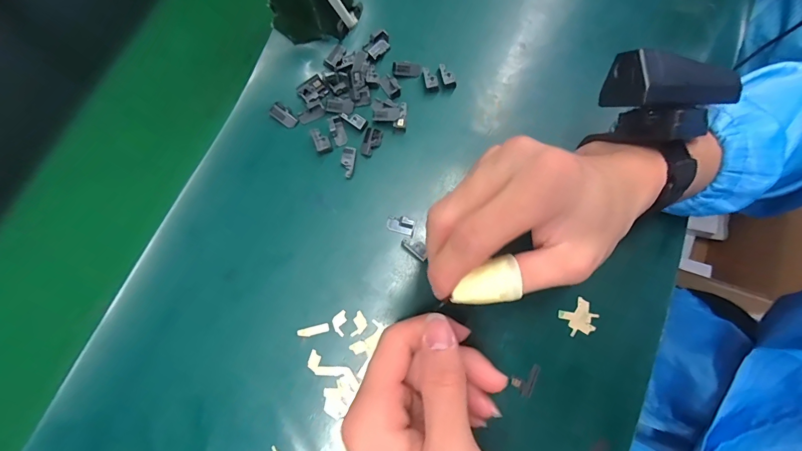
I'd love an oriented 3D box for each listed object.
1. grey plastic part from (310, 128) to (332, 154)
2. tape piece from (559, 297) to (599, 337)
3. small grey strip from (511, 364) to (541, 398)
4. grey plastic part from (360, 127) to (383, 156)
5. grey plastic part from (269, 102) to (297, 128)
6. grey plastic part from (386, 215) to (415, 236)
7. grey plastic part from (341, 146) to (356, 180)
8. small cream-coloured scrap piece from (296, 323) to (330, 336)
[{"bbox_3d":[-0.063,-0.067,0.300,0.011,0.004,0.022,-22,78,-7],"label":"grey plastic part"},{"bbox_3d":[0.126,0.065,0.266,0.023,0.004,0.022,-29,79,-8],"label":"tape piece"},{"bbox_3d":[0.085,0.103,0.258,0.015,0.004,0.022,23,77,4],"label":"small grey strip"},{"bbox_3d":[-0.023,-0.066,0.299,0.014,0.005,0.023,16,77,2],"label":"grey plastic part"},{"bbox_3d":[-0.093,-0.089,0.303,0.021,0.008,0.013,34,78,6],"label":"grey plastic part"},{"bbox_3d":[0.000,-0.001,0.285,0.020,0.004,0.013,18,77,3],"label":"grey plastic part"},{"bbox_3d":[-0.041,-0.049,0.296,0.010,0.005,0.025,9,77,0],"label":"grey plastic part"},{"bbox_3d":[-0.062,0.074,0.268,0.022,0.004,0.006,-12,77,-4],"label":"small cream-coloured scrap piece"}]

